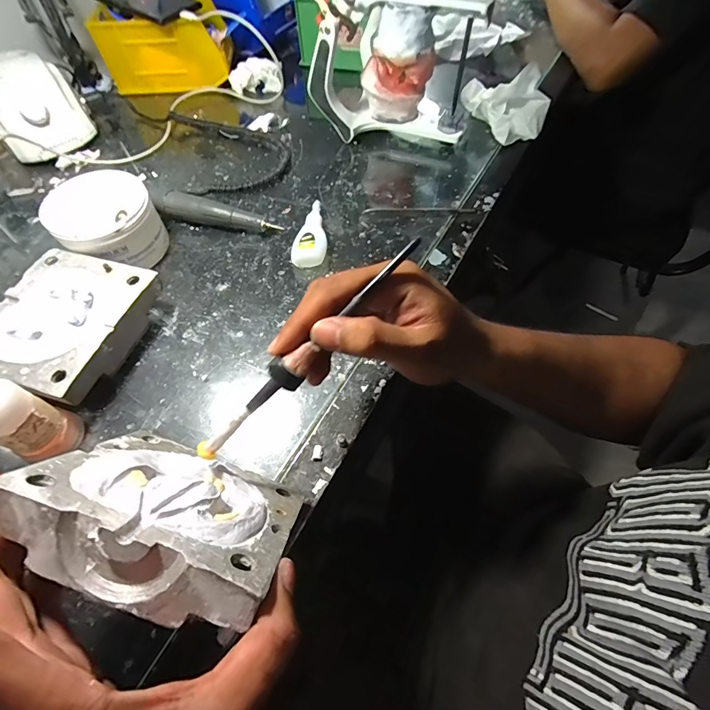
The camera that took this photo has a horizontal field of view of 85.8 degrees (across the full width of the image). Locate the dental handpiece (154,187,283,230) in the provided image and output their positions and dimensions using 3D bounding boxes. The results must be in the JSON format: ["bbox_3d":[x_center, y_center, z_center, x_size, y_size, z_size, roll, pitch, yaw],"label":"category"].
[{"bbox_3d":[-0.150,-0.151,0.417,0.137,0.029,0.021,15,60,8],"label":"dental handpiece"}]

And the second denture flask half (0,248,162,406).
[{"bbox_3d":[-0.243,-0.023,0.329,0.114,0.043,0.125,15,60,8],"label":"second denture flask half"}]

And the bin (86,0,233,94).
[{"bbox_3d":[-0.275,-0.455,0.564,0.170,0.084,0.085,-1,59,-1],"label":"bin"}]

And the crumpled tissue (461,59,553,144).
[{"bbox_3d":[0.195,-0.323,0.496,0.114,0.058,0.085,14,60,7],"label":"crumpled tissue"}]

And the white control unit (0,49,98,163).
[{"bbox_3d":[-0.403,-0.310,0.483,0.103,0.076,0.121,-33,65,-18],"label":"white control unit"}]

